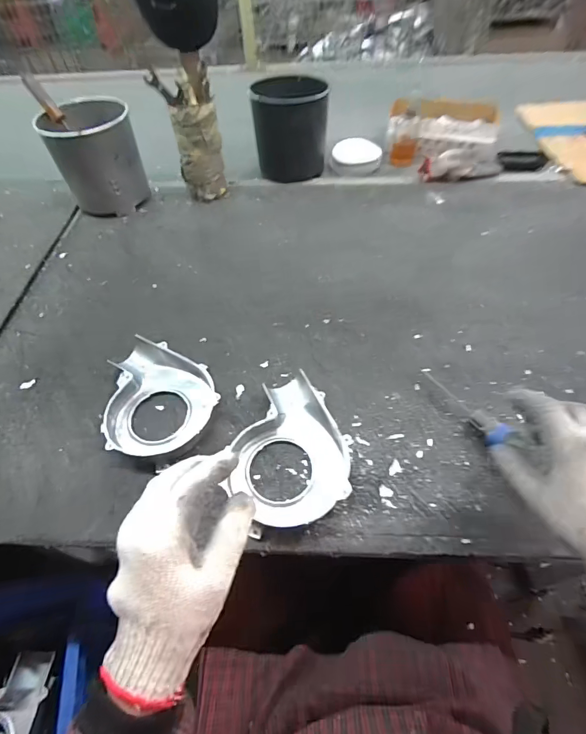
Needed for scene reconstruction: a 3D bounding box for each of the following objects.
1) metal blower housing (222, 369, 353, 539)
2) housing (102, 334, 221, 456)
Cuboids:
[{"bbox_3d":[0.002,0.104,0.494,0.140,0.035,0.199,6,53,7],"label":"metal blower housing"},{"bbox_3d":[-0.202,0.041,0.544,0.180,0.032,0.152,32,60,24],"label":"housing"}]

